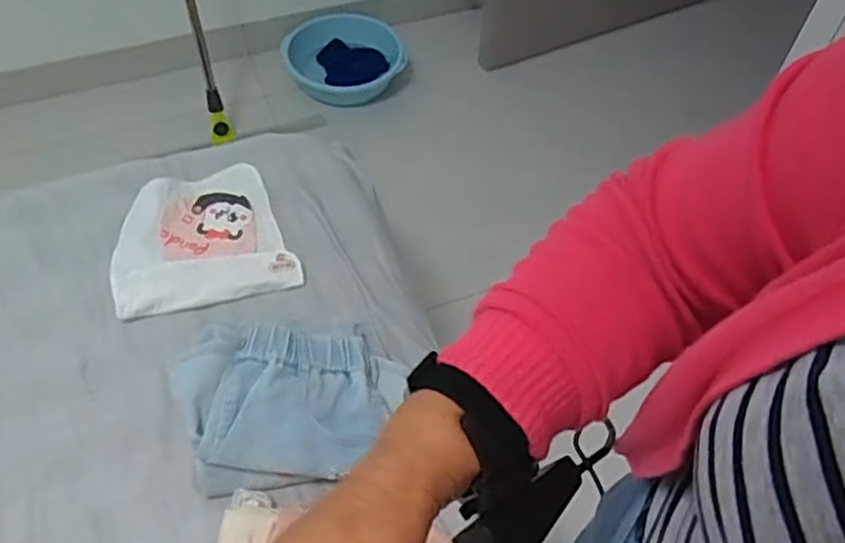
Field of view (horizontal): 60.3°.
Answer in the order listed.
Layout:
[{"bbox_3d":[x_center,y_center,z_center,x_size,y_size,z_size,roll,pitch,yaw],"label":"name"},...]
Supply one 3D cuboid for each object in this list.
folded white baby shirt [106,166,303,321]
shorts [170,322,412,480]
[{"bbox_3d":[-0.294,-0.046,0.936,0.215,0.035,0.218,-19,57,-16],"label":"folded white baby shirt"},{"bbox_3d":[-0.144,0.140,0.787,0.236,0.089,0.162,3,53,-1],"label":"shorts"}]

